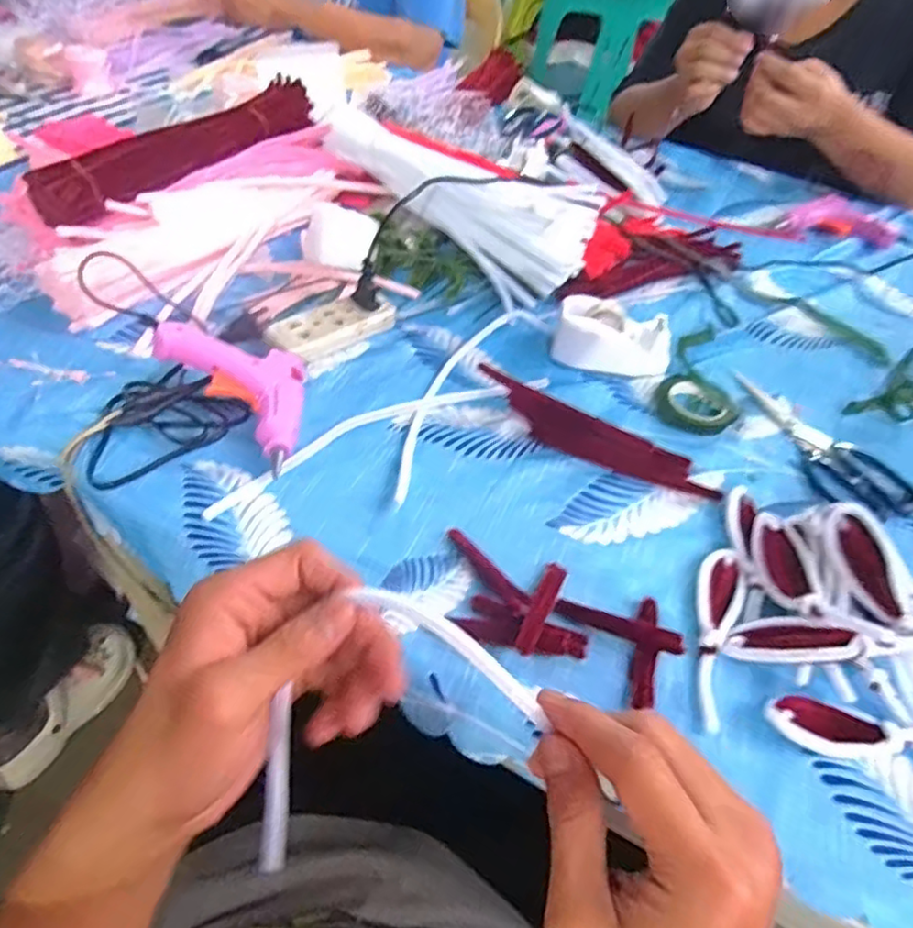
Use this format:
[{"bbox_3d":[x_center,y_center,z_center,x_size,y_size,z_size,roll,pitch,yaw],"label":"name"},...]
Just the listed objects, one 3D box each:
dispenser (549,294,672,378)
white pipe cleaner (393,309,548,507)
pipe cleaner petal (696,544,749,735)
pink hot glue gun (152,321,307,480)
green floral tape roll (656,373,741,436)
[{"bbox_3d":[0.138,-0.111,0.557,0.101,0.038,0.059,18,47,10],"label":"dispenser"},{"bbox_3d":[0.000,-0.065,0.514,0.054,0.018,0.257,24,47,17],"label":"white pipe cleaner"},{"bbox_3d":[0.156,0.099,0.384,0.030,0.009,0.123,24,50,15],"label":"pipe cleaner petal"},{"bbox_3d":[-0.148,-0.062,0.470,0.130,0.023,0.086,42,42,8],"label":"pink hot glue gun"},{"bbox_3d":[0.202,-0.052,0.528,0.066,0.014,0.064,3,48,-3],"label":"green floral tape roll"}]

